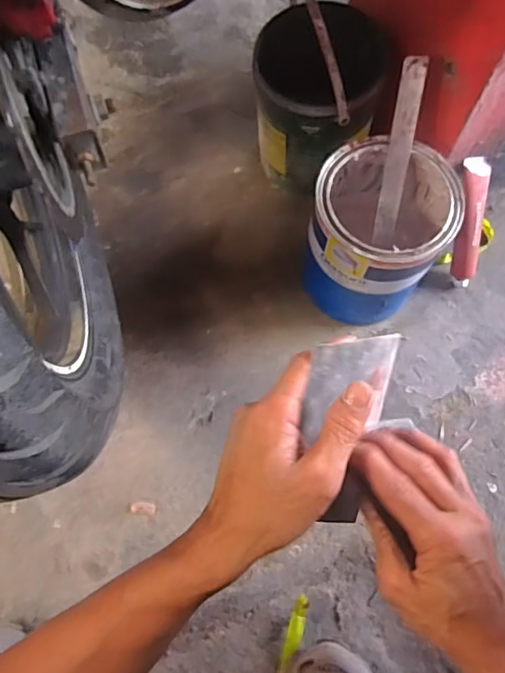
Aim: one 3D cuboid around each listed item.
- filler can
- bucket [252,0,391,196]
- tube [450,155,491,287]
[{"bbox_3d":[0.159,-0.125,0.677,0.160,0.209,0.170,0,71,1],"label":"filler can"},{"bbox_3d":[0.087,-0.327,0.692,0.162,0.290,0.150,0,71,1],"label":"bucket"},{"bbox_3d":[0.306,-0.157,0.718,0.036,0.179,0.023,-2,26,1],"label":"tube"}]

